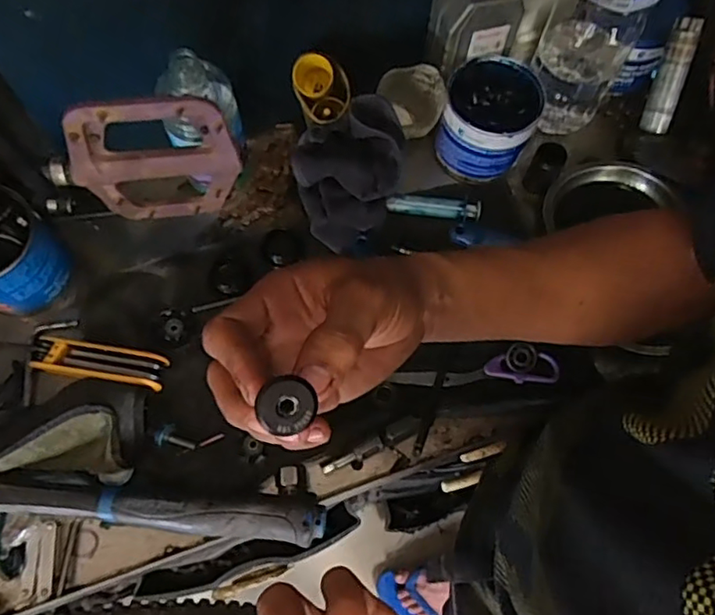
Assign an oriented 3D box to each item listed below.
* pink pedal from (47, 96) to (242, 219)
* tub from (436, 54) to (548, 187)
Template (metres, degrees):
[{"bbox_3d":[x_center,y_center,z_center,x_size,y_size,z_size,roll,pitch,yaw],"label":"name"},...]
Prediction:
[{"bbox_3d":[-0.129,-0.090,0.361,0.109,0.098,0.016,-8,68,-3],"label":"pink pedal"},{"bbox_3d":[0.143,-0.204,0.651,0.092,0.089,0.100,0,68,0],"label":"tub"}]

